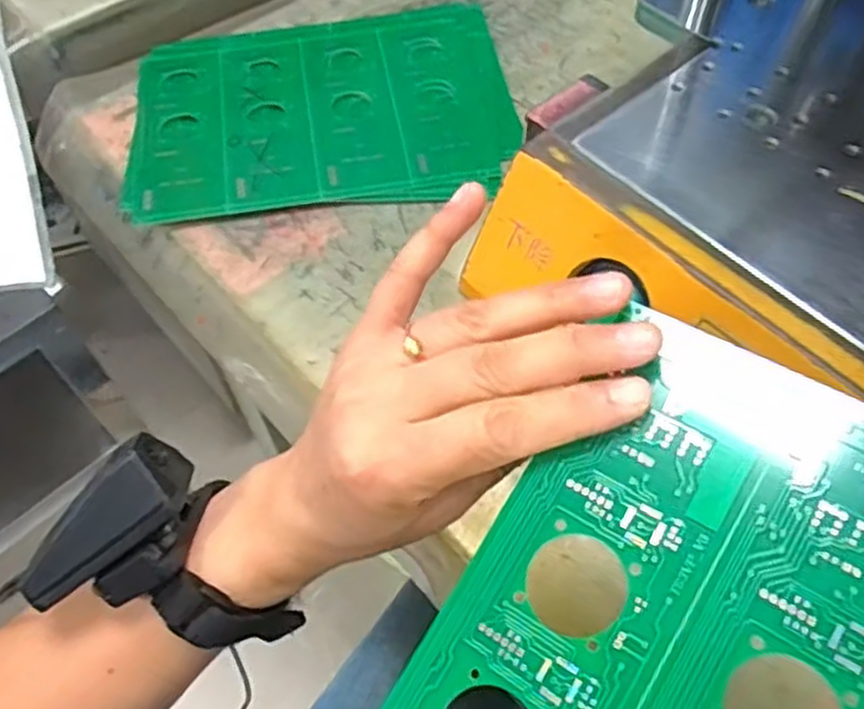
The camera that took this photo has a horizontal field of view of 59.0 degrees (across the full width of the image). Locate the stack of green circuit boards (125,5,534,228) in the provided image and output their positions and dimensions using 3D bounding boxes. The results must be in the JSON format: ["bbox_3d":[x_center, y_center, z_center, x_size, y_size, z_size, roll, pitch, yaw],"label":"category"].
[{"bbox_3d":[-0.077,-0.176,0.535,0.260,0.013,0.197,-4,57,-1],"label":"stack of green circuit boards"}]

